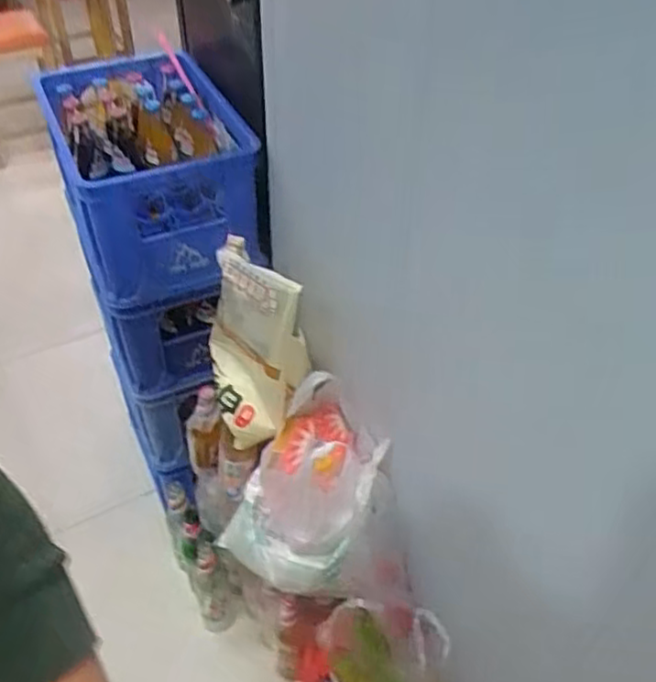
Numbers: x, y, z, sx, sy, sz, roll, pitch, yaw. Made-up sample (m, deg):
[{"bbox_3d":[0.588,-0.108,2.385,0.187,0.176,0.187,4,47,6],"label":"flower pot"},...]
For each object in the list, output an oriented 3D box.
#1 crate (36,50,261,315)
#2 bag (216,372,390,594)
[{"bbox_3d":[-0.302,-0.287,1.214,0.261,0.214,0.447,-19,48,-19],"label":"crate"},{"bbox_3d":[-0.038,0.229,1.114,0.227,0.289,0.208,30,51,26],"label":"bag"}]

